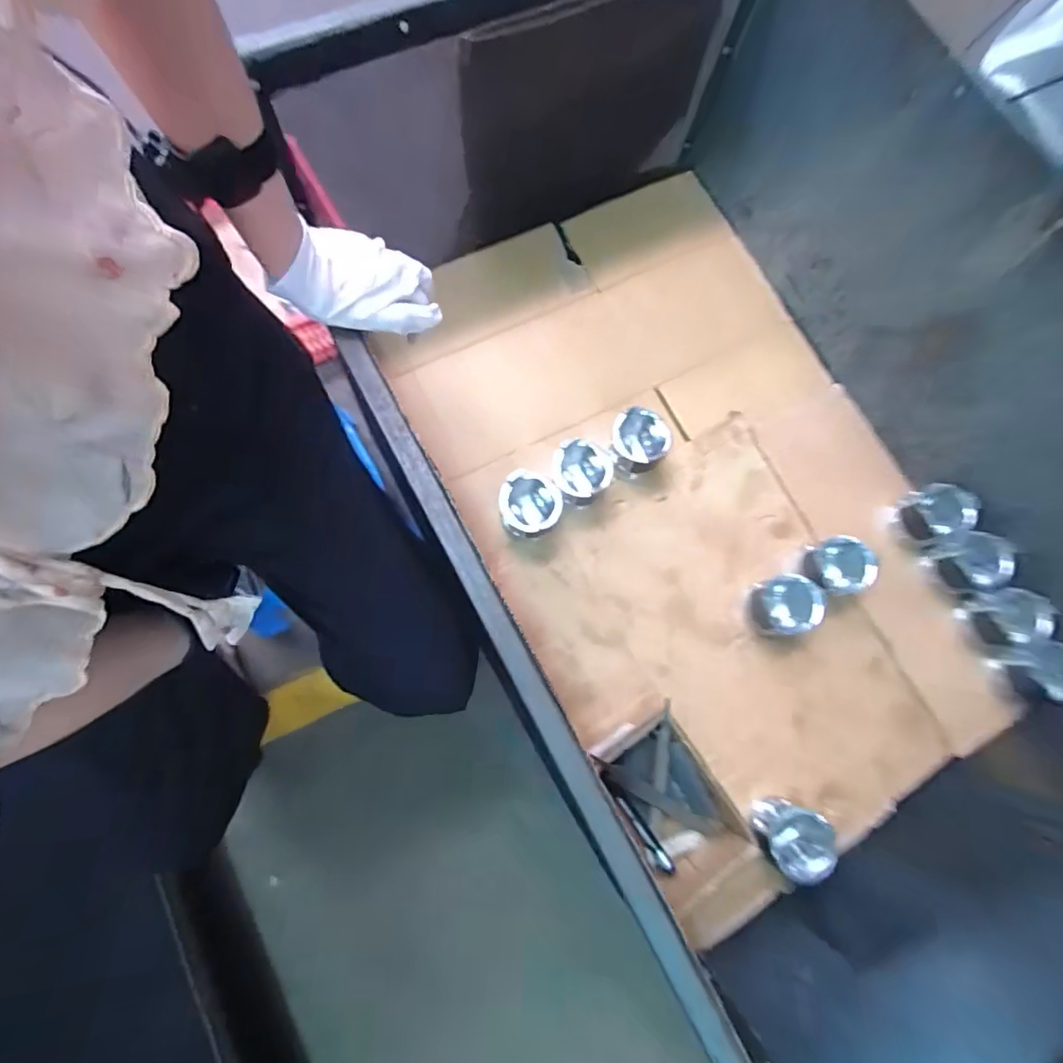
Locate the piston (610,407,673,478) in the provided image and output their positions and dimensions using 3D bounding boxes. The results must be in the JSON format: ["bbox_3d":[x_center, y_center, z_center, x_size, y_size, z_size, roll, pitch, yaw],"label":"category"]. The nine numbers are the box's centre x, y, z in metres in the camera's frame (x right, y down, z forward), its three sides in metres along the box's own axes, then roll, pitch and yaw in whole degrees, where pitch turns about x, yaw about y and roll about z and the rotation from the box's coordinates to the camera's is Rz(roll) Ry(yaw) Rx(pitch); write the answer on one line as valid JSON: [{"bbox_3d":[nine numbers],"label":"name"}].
[{"bbox_3d":[0.159,-0.128,0.811,0.084,0.079,0.083,1,75,-4],"label":"piston"}]

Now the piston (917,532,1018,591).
[{"bbox_3d":[0.640,0.045,0.788,0.062,0.090,0.079,-15,78,-7],"label":"piston"}]

